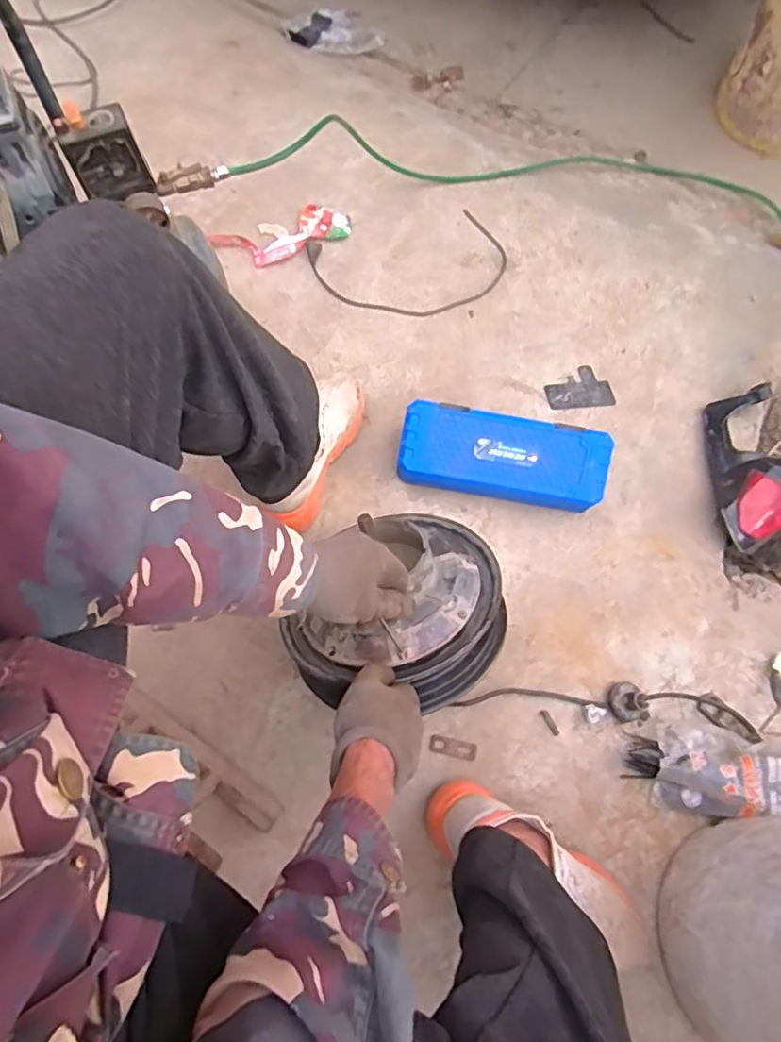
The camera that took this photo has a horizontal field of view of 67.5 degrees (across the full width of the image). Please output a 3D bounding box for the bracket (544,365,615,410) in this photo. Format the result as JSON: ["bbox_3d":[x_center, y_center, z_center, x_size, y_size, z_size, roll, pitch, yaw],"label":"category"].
[{"bbox_3d":[0.331,-0.232,1.027,0.119,0.017,0.083,-14,75,-4],"label":"bracket"}]

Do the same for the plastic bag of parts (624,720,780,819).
[{"bbox_3d":[0.446,0.322,0.749,0.257,0.058,0.112,-3,75,11],"label":"plastic bag of parts"}]

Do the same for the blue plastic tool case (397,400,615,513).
[{"bbox_3d":[0.171,-0.097,0.898,0.315,0.068,0.128,8,98,0],"label":"blue plastic tool case"}]

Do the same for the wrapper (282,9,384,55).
[{"bbox_3d":[-0.139,-1.183,1.424,0.236,0.026,0.139,7,82,-5],"label":"wrapper"}]

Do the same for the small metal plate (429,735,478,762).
[{"bbox_3d":[0.084,0.303,0.781,0.064,0.004,0.021,12,75,3],"label":"small metal plate"}]

